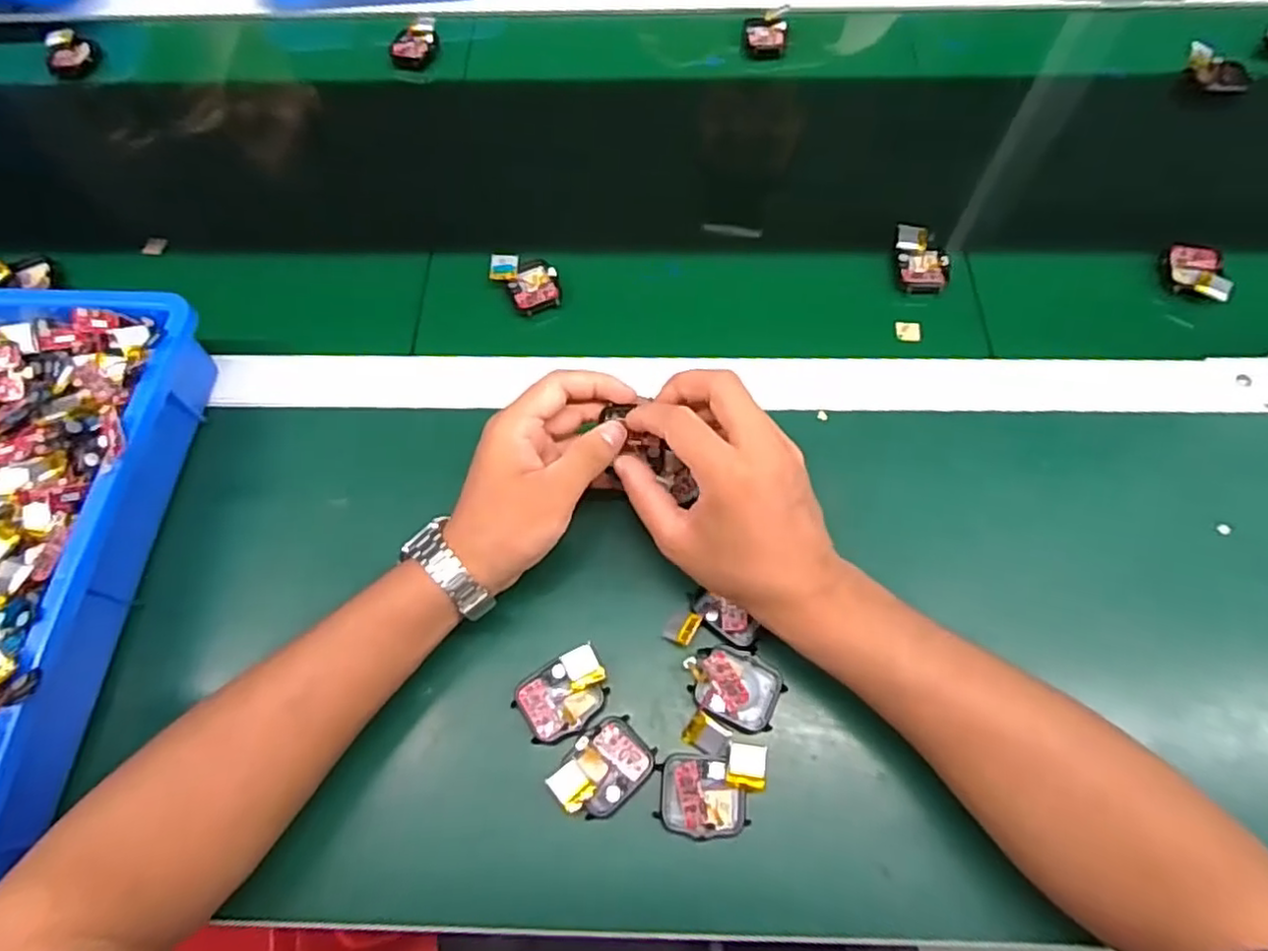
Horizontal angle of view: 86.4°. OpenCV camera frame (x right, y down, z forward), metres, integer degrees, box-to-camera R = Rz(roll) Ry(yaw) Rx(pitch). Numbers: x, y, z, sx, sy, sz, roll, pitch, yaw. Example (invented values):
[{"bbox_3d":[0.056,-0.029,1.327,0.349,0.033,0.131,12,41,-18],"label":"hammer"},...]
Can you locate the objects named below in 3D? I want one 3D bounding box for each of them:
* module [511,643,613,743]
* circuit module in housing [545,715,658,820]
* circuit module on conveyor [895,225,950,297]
[{"bbox_3d":[-0.038,0.121,0.371,0.049,0.017,0.038,-25,67,-9],"label":"module"},{"bbox_3d":[-0.015,0.153,0.353,0.052,0.009,0.036,-42,71,-16],"label":"circuit module in housing"},{"bbox_3d":[0.215,-0.161,0.501,0.037,0.016,0.054,3,66,3],"label":"circuit module on conveyor"}]

